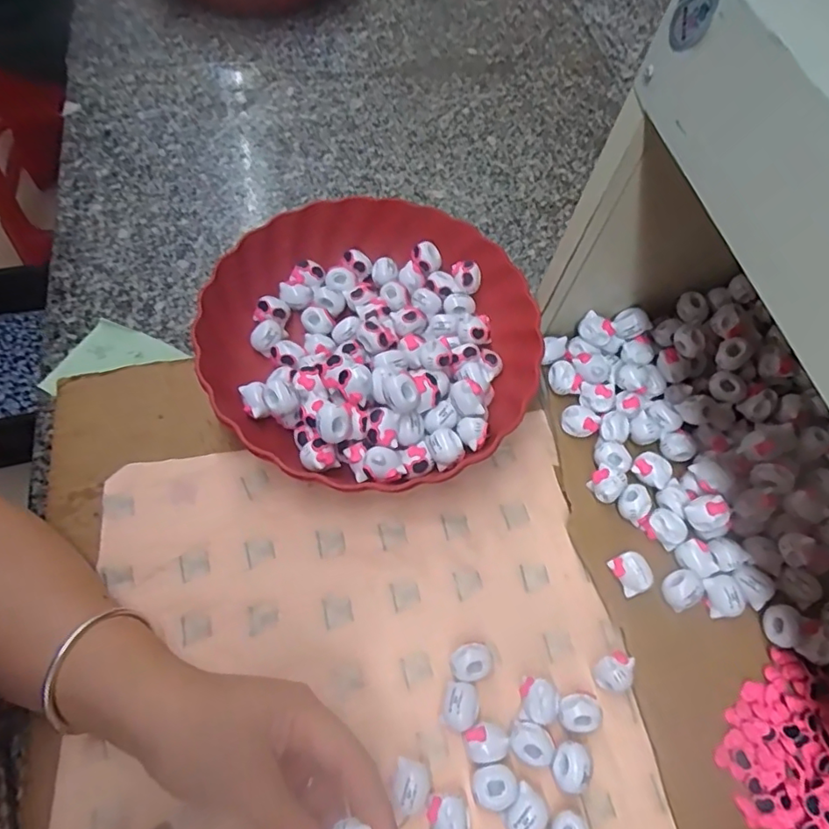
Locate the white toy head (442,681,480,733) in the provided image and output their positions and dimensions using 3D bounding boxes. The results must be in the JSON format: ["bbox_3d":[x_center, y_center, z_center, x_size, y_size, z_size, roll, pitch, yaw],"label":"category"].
[{"bbox_3d":[0.026,0.173,0.335,0.022,0.019,0.024,8,63,1],"label":"white toy head"}]

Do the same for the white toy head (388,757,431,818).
[{"bbox_3d":[-0.003,0.207,0.314,0.024,0.024,0.027,15,63,5],"label":"white toy head"}]

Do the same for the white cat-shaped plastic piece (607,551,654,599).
[{"bbox_3d":[0.140,0.104,0.370,0.020,0.020,0.025,-20,66,-12],"label":"white cat-shaped plastic piece"}]

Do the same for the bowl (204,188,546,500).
[{"bbox_3d":[-0.028,-0.057,0.426,0.233,0.068,0.235,1,63,-2],"label":"bowl"}]

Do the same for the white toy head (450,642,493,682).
[{"bbox_3d":[0.034,0.152,0.346,0.025,0.018,0.020,-19,66,-12],"label":"white toy head"}]

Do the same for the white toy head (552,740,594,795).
[{"bbox_3d":[0.089,0.202,0.324,0.021,0.018,0.025,-7,64,-6],"label":"white toy head"}]

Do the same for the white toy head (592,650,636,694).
[{"bbox_3d":[0.122,0.157,0.345,0.021,0.019,0.020,1,63,-2],"label":"white toy head"}]

